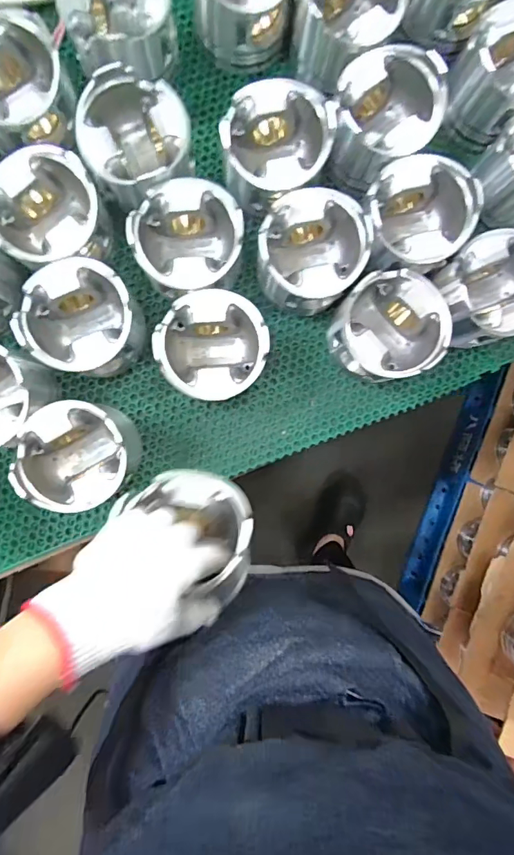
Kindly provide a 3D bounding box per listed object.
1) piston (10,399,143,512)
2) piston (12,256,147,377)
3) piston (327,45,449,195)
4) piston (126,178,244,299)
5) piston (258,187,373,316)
[{"bbox_3d":[-0.195,0.028,0.500,0.108,0.098,0.101,0,90,-3],"label":"piston"},{"bbox_3d":[-0.188,-0.116,0.498,0.110,0.102,0.110,0,90,-3],"label":"piston"},{"bbox_3d":[0.138,-0.340,0.507,0.105,0.100,0.105,0,90,-3],"label":"piston"},{"bbox_3d":[-0.073,-0.198,0.497,0.111,0.088,0.108,0,90,-3],"label":"piston"},{"bbox_3d":[0.058,-0.195,0.505,0.113,0.094,0.117,31,89,-3],"label":"piston"}]

